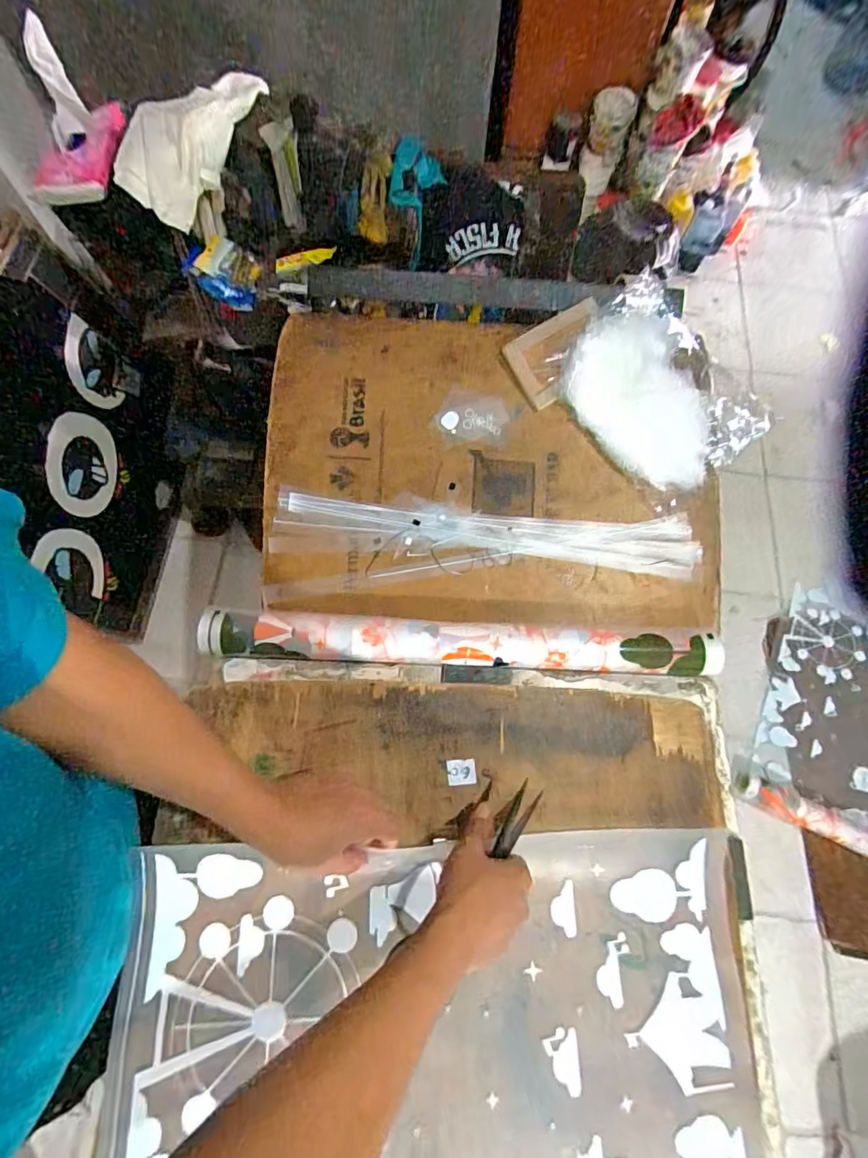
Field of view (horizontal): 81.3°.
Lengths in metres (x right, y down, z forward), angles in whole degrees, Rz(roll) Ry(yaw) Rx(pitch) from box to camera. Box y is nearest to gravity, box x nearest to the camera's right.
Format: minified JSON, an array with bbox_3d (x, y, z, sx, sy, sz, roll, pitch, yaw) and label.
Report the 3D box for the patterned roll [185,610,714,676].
[{"bbox_3d":[0.033,0.077,0.590,0.595,0.039,0.052,3,72,-1],"label":"patterned roll"}]

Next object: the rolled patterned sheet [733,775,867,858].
[{"bbox_3d":[1.059,0.641,1.232,0.574,0.054,0.085,24,73,6],"label":"rolled patterned sheet"}]

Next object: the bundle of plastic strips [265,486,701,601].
[{"bbox_3d":[0.065,-0.046,0.636,0.524,0.021,0.120,0,72,-2],"label":"bundle of plastic strips"}]

